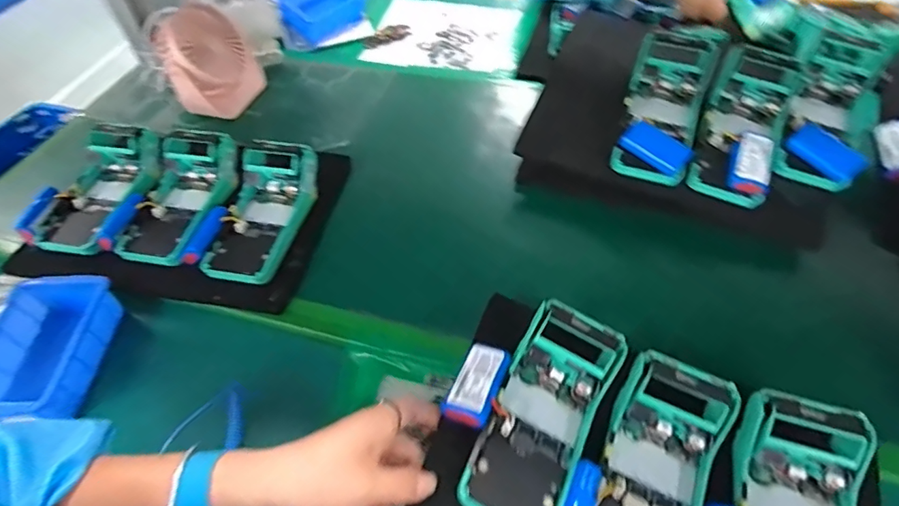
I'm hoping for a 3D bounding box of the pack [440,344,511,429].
[{"bbox_3d":[0.023,0.103,0.405,0.035,0.015,0.070,20,54,18],"label":"pack"}]

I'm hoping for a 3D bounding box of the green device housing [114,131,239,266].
[{"bbox_3d":[-0.311,-0.068,0.584,0.084,0.055,0.169,11,52,11],"label":"green device housing"}]

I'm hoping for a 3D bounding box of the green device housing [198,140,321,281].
[{"bbox_3d":[-0.211,-0.048,0.568,0.080,0.065,0.166,8,51,9],"label":"green device housing"}]

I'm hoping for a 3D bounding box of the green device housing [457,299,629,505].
[{"bbox_3d":[0.072,0.128,0.395,0.075,0.070,0.168,23,55,20],"label":"green device housing"}]

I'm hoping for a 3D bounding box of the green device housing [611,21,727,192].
[{"bbox_3d":[0.242,-0.164,0.586,0.088,0.048,0.175,19,86,17],"label":"green device housing"}]

